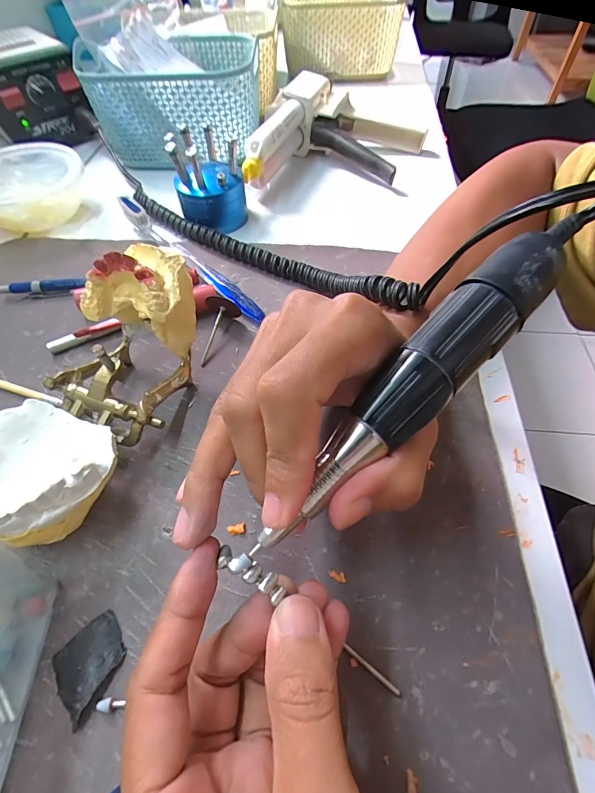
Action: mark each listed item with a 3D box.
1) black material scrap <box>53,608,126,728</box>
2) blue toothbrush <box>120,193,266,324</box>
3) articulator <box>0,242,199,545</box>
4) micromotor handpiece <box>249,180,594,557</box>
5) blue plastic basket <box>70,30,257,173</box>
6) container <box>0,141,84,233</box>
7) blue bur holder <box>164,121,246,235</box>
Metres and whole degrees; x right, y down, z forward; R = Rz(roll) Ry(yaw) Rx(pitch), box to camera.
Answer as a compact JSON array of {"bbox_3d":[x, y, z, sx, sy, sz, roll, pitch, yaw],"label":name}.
[{"bbox_3d":[-0.086,0.111,0.159,0.028,0.006,0.028,-36,62,-21],"label":"black material scrap"},{"bbox_3d":[-0.089,-0.111,0.301,0.011,0.023,0.181,-39,63,-22],"label":"blue toothbrush"},{"bbox_3d":[-0.104,-0.004,0.195,0.065,0.077,0.148,16,58,12],"label":"articulator"},{"bbox_3d":[0.053,-0.017,0.138,0.179,0.022,0.026,-45,64,-8],"label":"micromotor handpiece"},{"bbox_3d":[-0.120,-0.310,0.404,0.156,0.081,0.122,0,56,1],"label":"blue plastic basket"},{"bbox_3d":[-0.243,-0.191,0.349,0.095,0.044,0.103,-22,58,-13],"label":"container"},{"bbox_3d":[-0.076,-0.188,0.324,0.057,0.067,0.054,-13,57,-7],"label":"blue bur holder"}]

